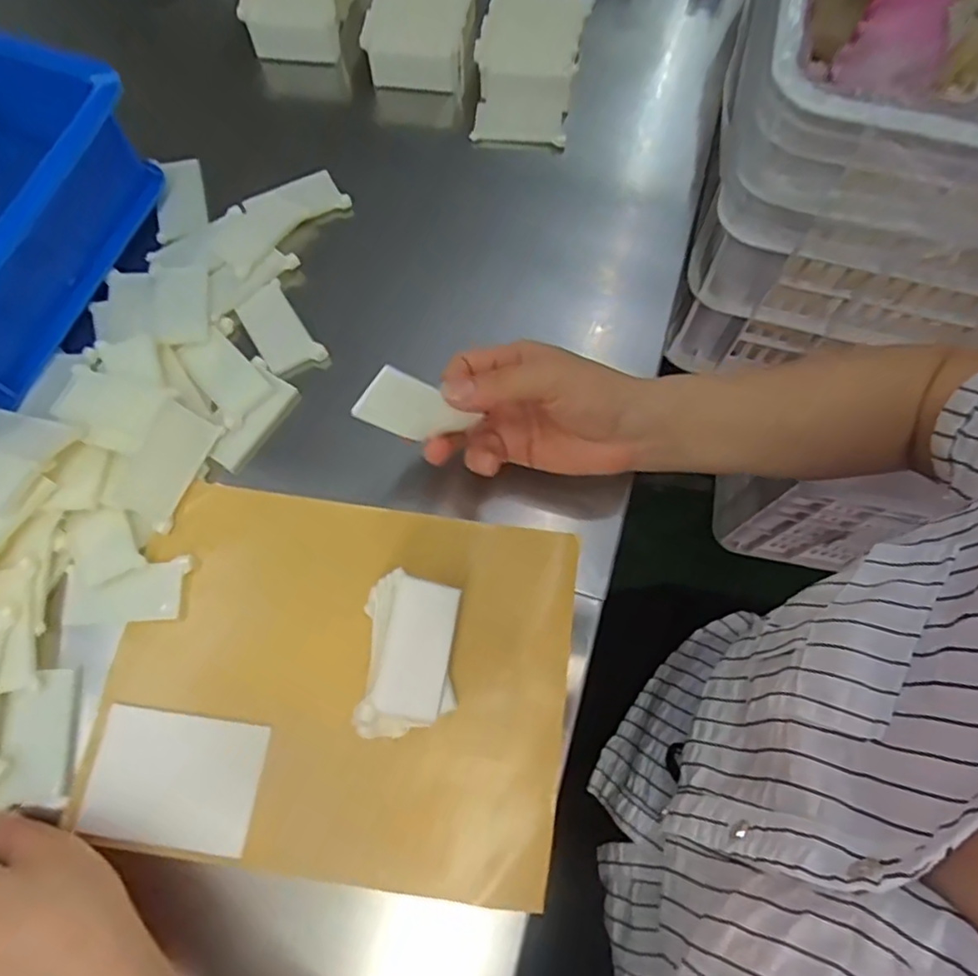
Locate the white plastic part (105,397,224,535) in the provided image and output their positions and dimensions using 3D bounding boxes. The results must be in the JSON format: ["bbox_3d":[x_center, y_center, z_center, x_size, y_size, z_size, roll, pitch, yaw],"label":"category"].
[{"bbox_3d":[-0.205,-0.016,0.407,0.041,0.007,0.074,28,80,-10],"label":"white plastic part"}]

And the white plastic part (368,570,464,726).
[{"bbox_3d":[-0.036,0.081,0.326,0.033,0.011,0.068,11,70,2],"label":"white plastic part"}]

